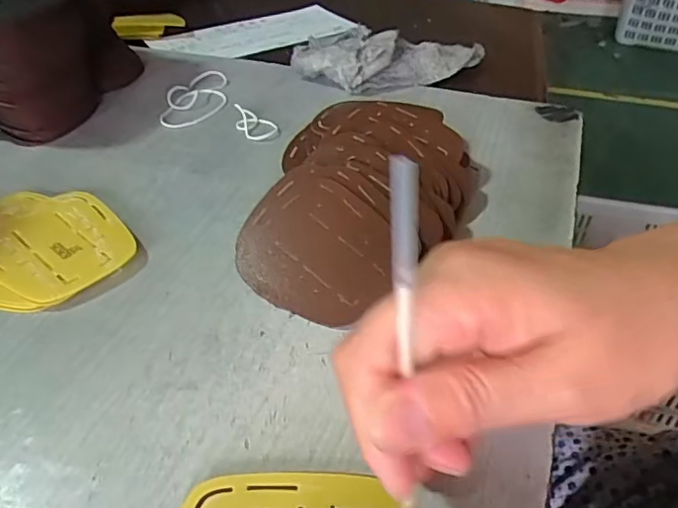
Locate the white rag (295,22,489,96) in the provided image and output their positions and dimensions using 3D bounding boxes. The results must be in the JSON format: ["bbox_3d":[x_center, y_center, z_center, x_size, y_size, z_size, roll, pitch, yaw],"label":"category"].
[{"bbox_3d":[0.048,-0.169,0.482,0.162,0.038,0.059,-16,43,-19],"label":"white rag"}]

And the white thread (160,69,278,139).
[{"bbox_3d":[-0.103,-0.114,0.436,0.069,0.011,0.116,-22,45,-24],"label":"white thread"}]

